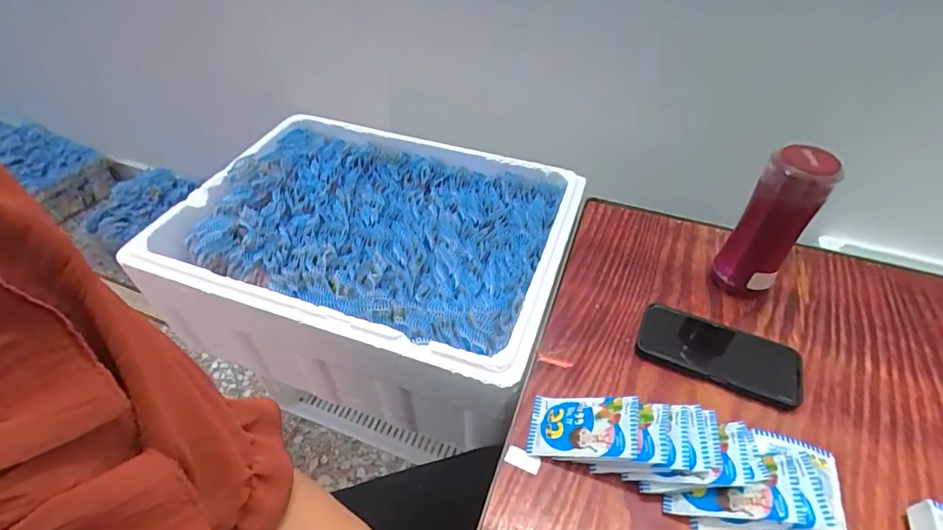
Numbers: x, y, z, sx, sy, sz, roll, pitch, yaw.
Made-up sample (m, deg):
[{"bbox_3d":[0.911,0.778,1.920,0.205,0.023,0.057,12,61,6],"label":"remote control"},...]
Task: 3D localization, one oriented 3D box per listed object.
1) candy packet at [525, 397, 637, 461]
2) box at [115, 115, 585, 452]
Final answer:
[{"bbox_3d":[0.106,0.154,0.441,0.102,0.009,0.063,-10,36,27],"label":"candy packet"},{"bbox_3d":[-0.144,-0.017,0.739,0.556,0.203,0.418,15,47,14],"label":"box"}]

